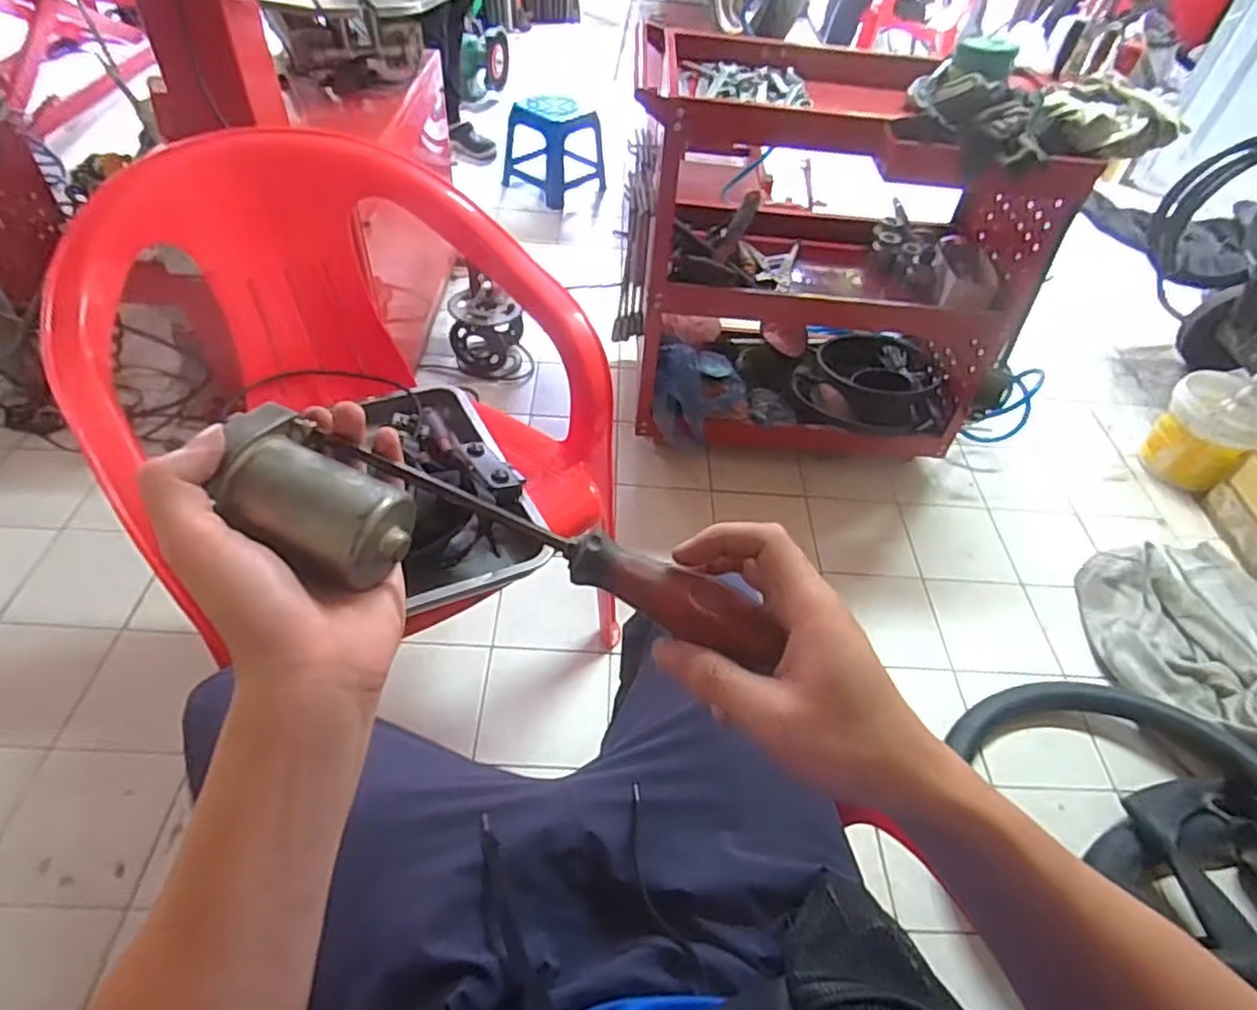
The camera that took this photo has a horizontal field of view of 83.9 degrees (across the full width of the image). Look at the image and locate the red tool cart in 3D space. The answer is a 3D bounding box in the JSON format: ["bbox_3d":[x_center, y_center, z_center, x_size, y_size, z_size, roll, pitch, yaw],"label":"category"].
[{"bbox_3d":[0.368,-0.434,1.384,0.719,0.693,0.472,8,48,2],"label":"red tool cart"}]

